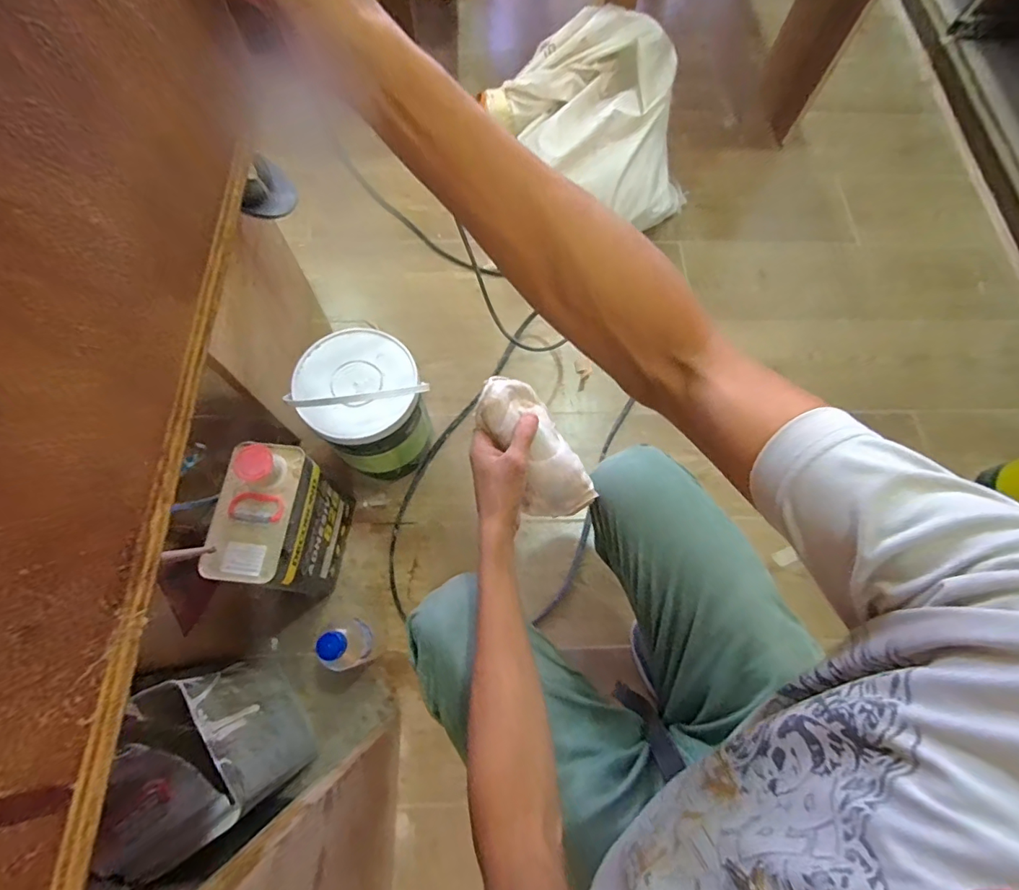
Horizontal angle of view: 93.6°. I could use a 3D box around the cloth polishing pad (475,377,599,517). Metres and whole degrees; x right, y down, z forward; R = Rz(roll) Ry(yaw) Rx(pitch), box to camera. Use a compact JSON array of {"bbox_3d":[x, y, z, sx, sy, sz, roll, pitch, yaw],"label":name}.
[{"bbox_3d":[0.026,0.002,0.526,0.079,0.043,0.168,-34,95,-13],"label":"cloth polishing pad"}]

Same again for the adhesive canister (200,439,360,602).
[{"bbox_3d":[-0.310,0.116,0.680,0.093,0.264,0.168,8,70,1],"label":"adhesive canister"}]

